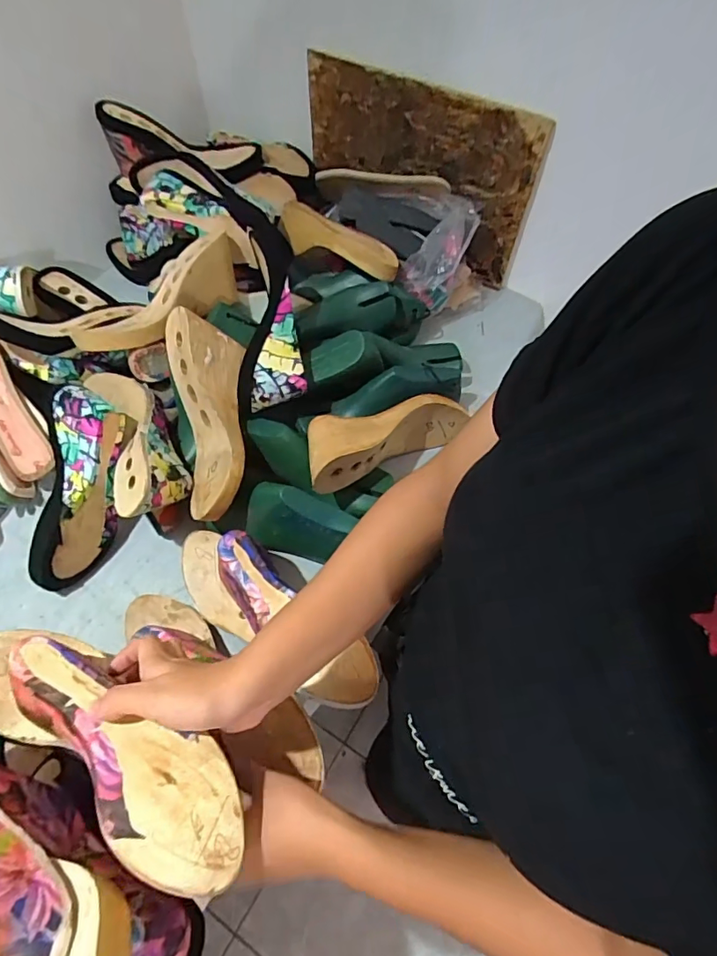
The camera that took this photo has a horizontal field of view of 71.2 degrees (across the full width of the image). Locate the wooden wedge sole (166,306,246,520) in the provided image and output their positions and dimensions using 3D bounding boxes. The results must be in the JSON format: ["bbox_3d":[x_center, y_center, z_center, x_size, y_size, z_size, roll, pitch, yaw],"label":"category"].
[{"bbox_3d":[-0.170,-0.074,0.581,0.086,0.080,0.239,-8,83,-4],"label":"wooden wedge sole"}]

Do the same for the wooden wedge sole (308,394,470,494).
[{"bbox_3d":[0.028,-0.057,0.624,0.246,0.085,0.076,-19,60,-37],"label":"wooden wedge sole"}]

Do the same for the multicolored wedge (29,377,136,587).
[{"bbox_3d":[-0.325,0.010,0.580,0.089,0.064,0.237,8,87,5],"label":"multicolored wedge"}]

